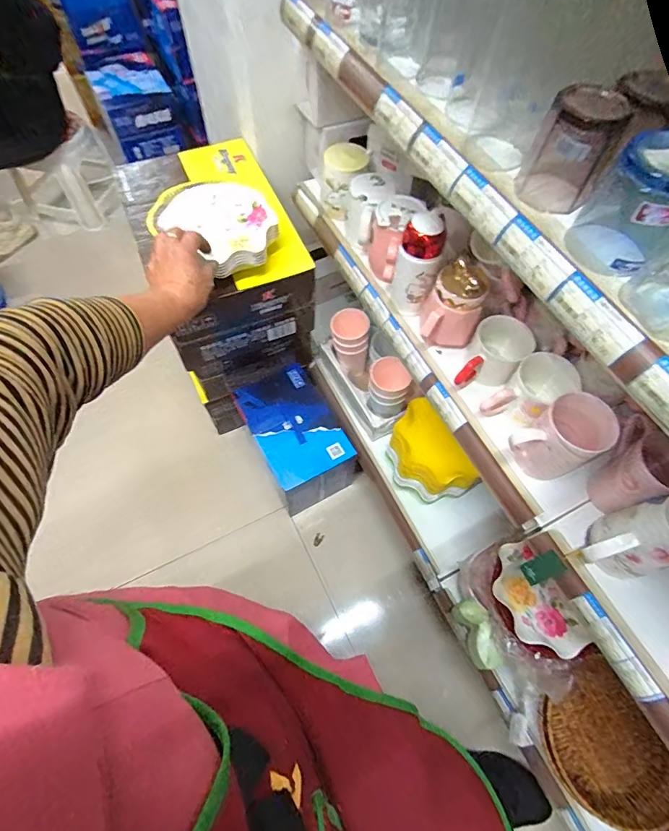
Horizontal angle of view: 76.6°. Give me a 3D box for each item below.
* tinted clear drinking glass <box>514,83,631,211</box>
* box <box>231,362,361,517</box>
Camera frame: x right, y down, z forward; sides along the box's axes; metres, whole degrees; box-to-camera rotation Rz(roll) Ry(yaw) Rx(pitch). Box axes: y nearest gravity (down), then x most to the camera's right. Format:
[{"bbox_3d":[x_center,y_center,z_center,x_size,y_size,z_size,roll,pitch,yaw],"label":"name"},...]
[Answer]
[{"bbox_3d":[0.212,-0.238,0.386,0.062,0.084,0.062,25,64,10],"label":"tinted clear drinking glass"},{"bbox_3d":[-0.092,0.056,1.019,0.180,0.207,0.276,-27,67,-15],"label":"box"}]

